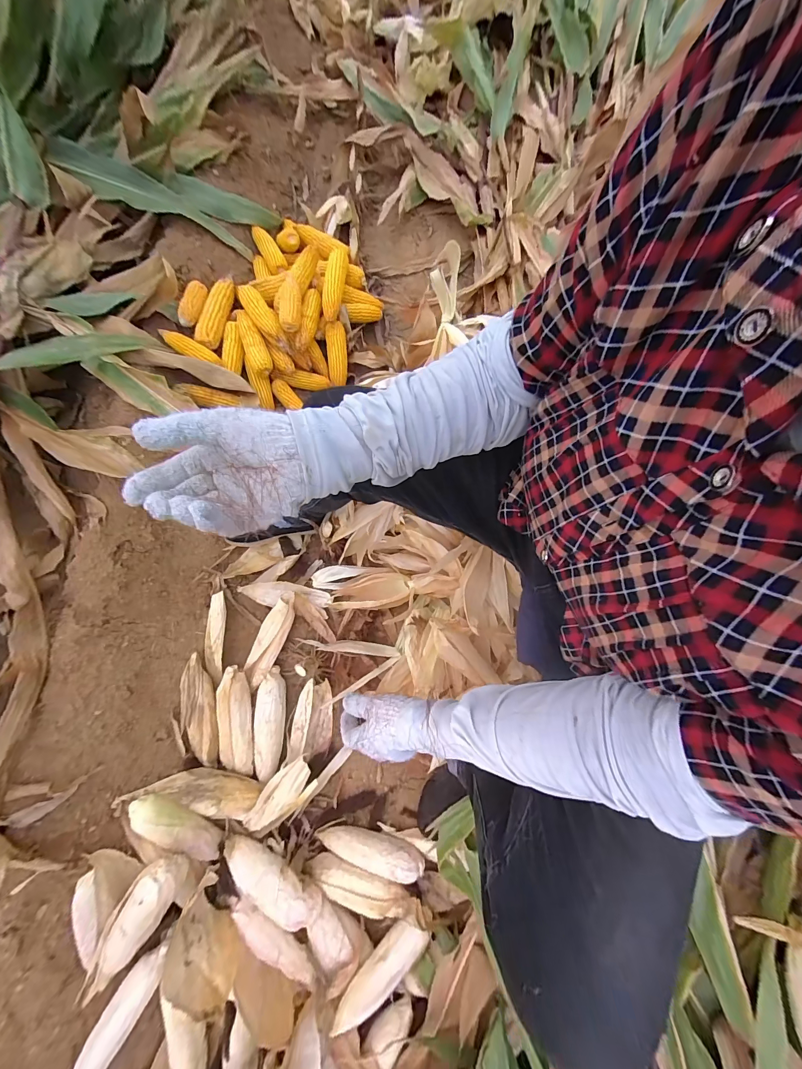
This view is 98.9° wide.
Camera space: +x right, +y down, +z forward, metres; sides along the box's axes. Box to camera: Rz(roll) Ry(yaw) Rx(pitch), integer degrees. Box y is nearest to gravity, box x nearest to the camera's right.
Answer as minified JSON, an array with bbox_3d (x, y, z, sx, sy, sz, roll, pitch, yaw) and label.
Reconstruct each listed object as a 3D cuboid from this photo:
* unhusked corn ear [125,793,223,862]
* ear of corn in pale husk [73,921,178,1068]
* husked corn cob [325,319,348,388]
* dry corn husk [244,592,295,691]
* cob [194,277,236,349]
[{"bbox_3d":[-0.387,0.516,0.599,0.047,0.057,0.184,-41,113,-11],"label":"unhusked corn ear"},{"bbox_3d":[-0.448,0.771,0.557,0.050,0.038,0.203,32,76,8],"label":"ear of corn in pale husk"},{"bbox_3d":[-0.182,-0.509,0.976,0.056,0.163,0.052,1,33,0],"label":"husked corn cob"},{"bbox_3d":[-0.289,0.230,0.760,0.058,0.038,0.205,24,75,6],"label":"dry corn husk"},{"bbox_3d":[-0.482,-0.585,0.891,0.050,0.059,0.229,4,74,1],"label":"cob"}]

